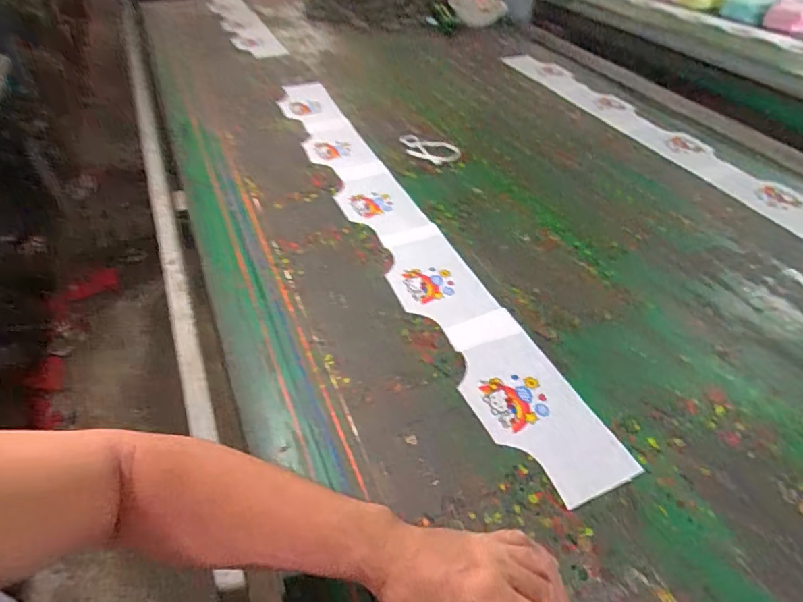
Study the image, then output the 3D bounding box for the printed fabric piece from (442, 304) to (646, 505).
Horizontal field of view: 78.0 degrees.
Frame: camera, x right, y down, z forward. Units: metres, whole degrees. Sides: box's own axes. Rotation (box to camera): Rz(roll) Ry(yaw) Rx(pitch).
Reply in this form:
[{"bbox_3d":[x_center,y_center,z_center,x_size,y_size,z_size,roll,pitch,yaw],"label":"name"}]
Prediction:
[{"bbox_3d":[0.155,0.122,0.636,0.134,0.006,0.284,-18,48,-17],"label":"printed fabric piece"}]

